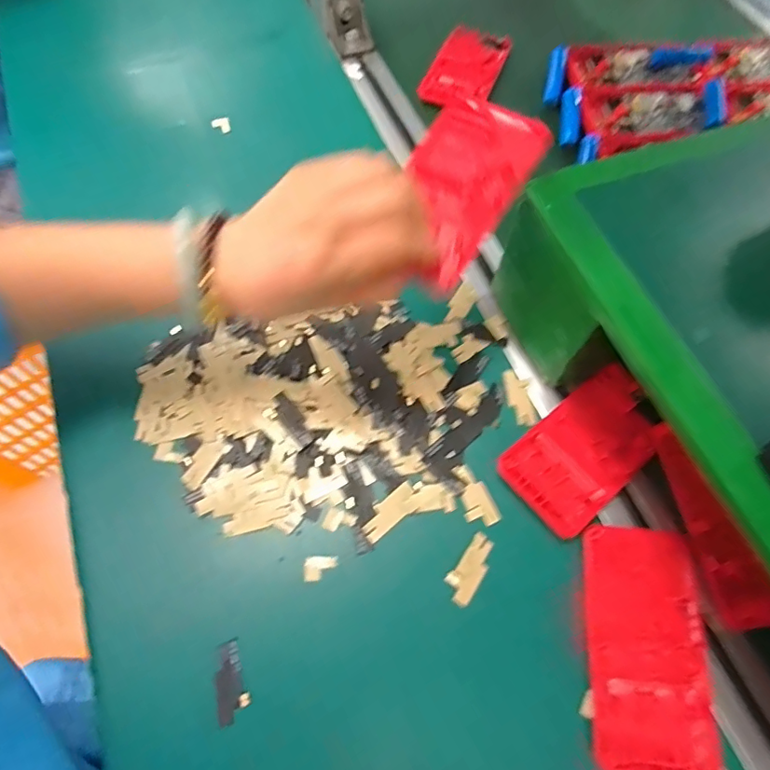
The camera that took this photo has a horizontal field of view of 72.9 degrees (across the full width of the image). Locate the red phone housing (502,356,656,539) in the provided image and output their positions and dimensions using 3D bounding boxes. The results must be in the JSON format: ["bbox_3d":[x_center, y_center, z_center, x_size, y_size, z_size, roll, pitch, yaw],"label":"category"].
[{"bbox_3d":[0.131,0.040,0.337,0.115,0.014,0.061,-37,71,-19],"label":"red phone housing"}]

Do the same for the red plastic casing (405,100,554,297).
[{"bbox_3d":[0.040,-0.111,0.292,0.062,0.007,0.117,32,83,12],"label":"red plastic casing"}]

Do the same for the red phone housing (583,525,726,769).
[{"bbox_3d":[0.144,0.143,0.288,0.062,0.013,0.122,7,63,0],"label":"red phone housing"}]

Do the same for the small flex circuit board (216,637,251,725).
[{"bbox_3d":[-0.083,0.159,0.280,0.017,0.004,0.039,-12,65,-9],"label":"small flex circuit board"}]

